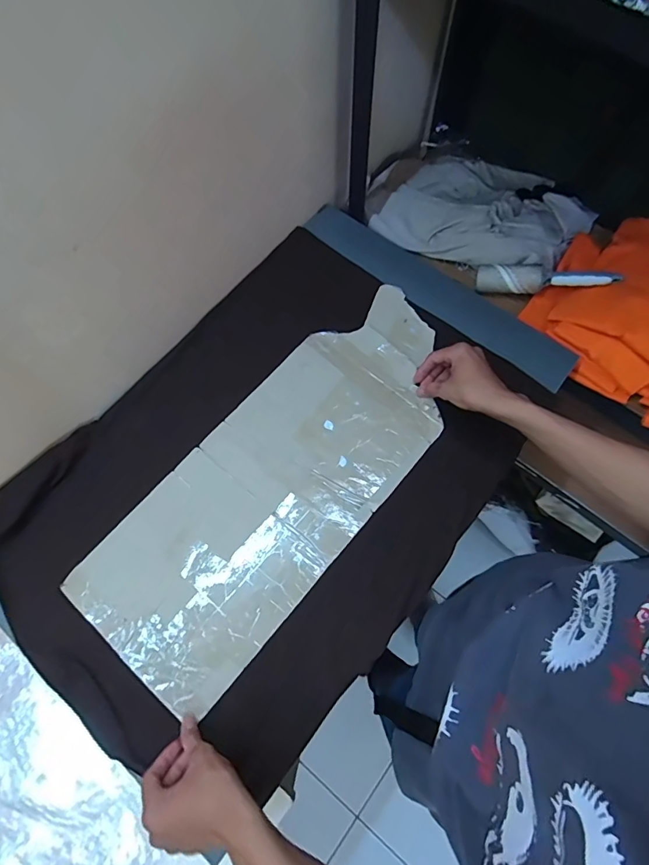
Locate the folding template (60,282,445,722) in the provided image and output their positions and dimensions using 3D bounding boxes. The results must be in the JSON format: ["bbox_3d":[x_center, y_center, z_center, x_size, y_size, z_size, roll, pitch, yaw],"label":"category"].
[{"bbox_3d":[-0.044,0.050,0.647,0.249,0.011,0.623,39,74,14],"label":"folding template"}]

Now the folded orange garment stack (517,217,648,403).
[{"bbox_3d":[0.498,-0.215,0.740,0.253,0.108,0.290,37,74,13],"label":"folded orange garment stack"}]

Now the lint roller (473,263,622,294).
[{"bbox_3d":[0.366,-0.256,0.757,0.212,0.057,0.043,4,70,2],"label":"lint roller"}]

